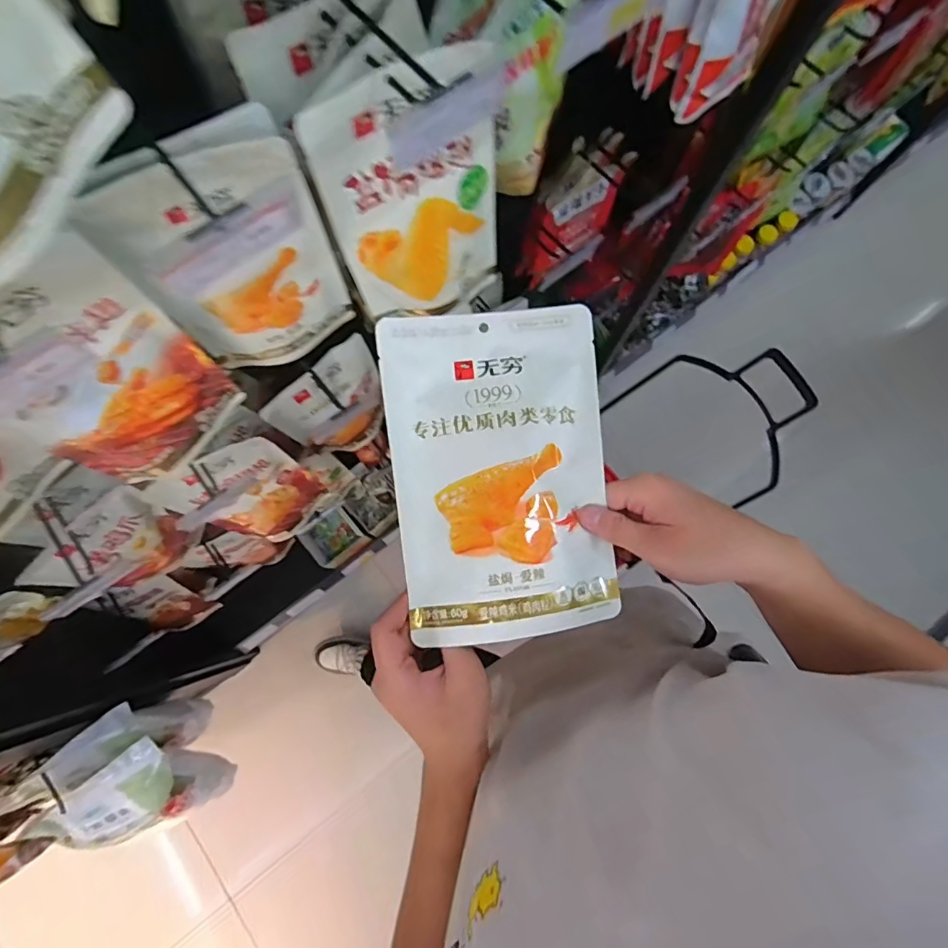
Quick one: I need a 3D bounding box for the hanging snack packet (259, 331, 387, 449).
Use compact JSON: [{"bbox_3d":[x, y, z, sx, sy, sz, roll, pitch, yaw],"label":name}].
[{"bbox_3d":[-0.216,-0.103,0.797,0.170,0.219,0.063,-35,80,-7],"label":"hanging snack packet"}]

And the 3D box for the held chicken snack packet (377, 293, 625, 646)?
[{"bbox_3d":[0.022,-0.004,0.381,0.161,0.018,0.246,-7,85,-4],"label":"held chicken snack packet"}]

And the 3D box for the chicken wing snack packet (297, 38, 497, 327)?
[{"bbox_3d":[-0.052,-0.252,0.475,0.164,0.215,0.082,-20,79,-5],"label":"chicken wing snack packet"}]

